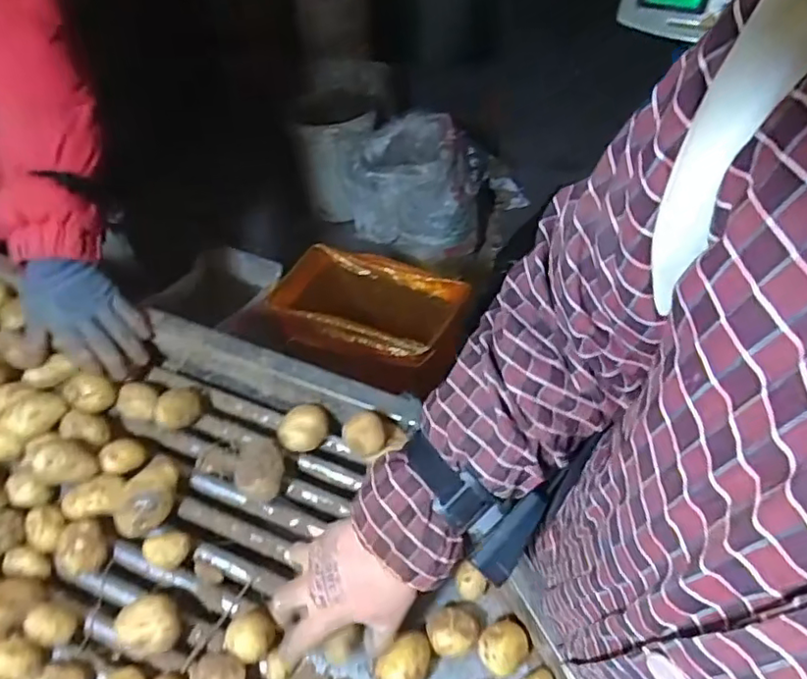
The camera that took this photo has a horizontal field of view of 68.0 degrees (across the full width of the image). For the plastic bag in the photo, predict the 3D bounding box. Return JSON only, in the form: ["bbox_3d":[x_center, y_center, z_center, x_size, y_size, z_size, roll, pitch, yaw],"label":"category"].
[{"bbox_3d":[0.045,-0.452,1.745,0.345,0.303,0.304,3,51,6],"label":"plastic bag"}]

